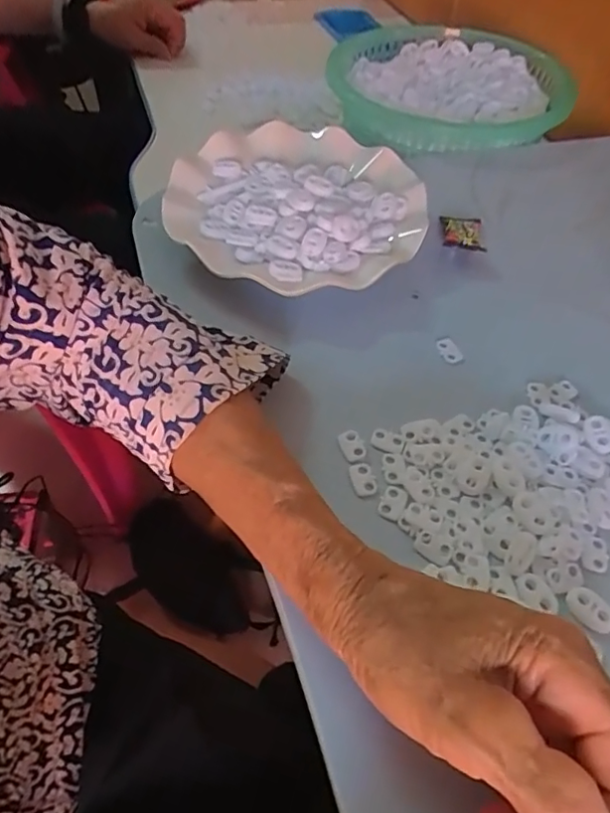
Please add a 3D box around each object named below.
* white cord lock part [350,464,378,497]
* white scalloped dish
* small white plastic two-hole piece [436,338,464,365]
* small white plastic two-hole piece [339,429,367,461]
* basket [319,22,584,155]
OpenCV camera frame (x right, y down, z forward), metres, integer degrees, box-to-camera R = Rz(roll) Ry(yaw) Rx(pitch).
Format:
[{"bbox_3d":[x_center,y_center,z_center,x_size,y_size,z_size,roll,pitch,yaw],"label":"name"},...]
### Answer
[{"bbox_3d":[0.032,0.039,0.299,0.012,0.004,0.018,-10,56,-6],"label":"white cord lock part"},{"bbox_3d":[-0.008,-0.149,0.404,0.185,0.025,0.184,-37,63,-22],"label":"white scalloped dish"},{"bbox_3d":[0.093,-0.036,0.360,0.009,0.005,0.018,-24,58,-15],"label":"small white plastic two-hole piece"},{"bbox_3d":[0.027,0.021,0.309,0.012,0.004,0.018,-21,58,-13],"label":"small white plastic two-hole piece"},{"bbox_3d":[0.145,-0.338,0.580,0.221,0.049,0.292,10,56,8],"label":"basket"}]

